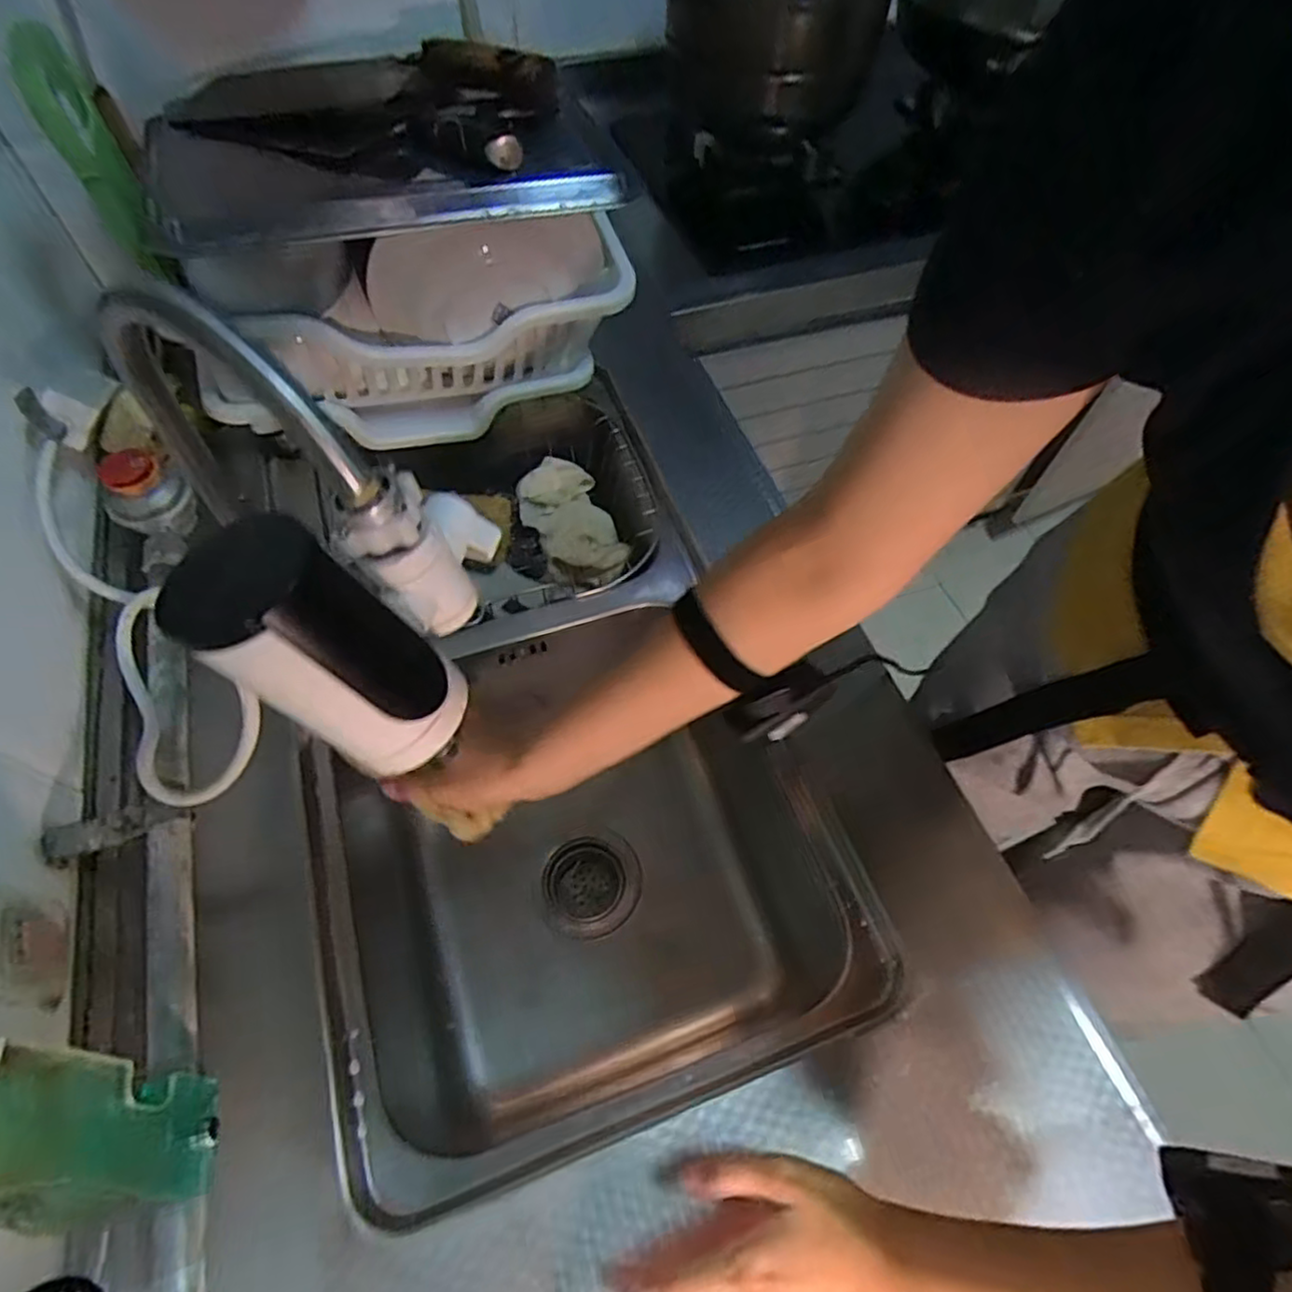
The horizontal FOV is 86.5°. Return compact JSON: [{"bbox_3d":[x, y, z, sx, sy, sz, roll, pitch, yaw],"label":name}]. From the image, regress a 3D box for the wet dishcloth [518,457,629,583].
[{"bbox_3d":[-0.092,-0.150,0.808,0.096,0.037,0.191,-19,62,-13],"label":"wet dishcloth"}]

